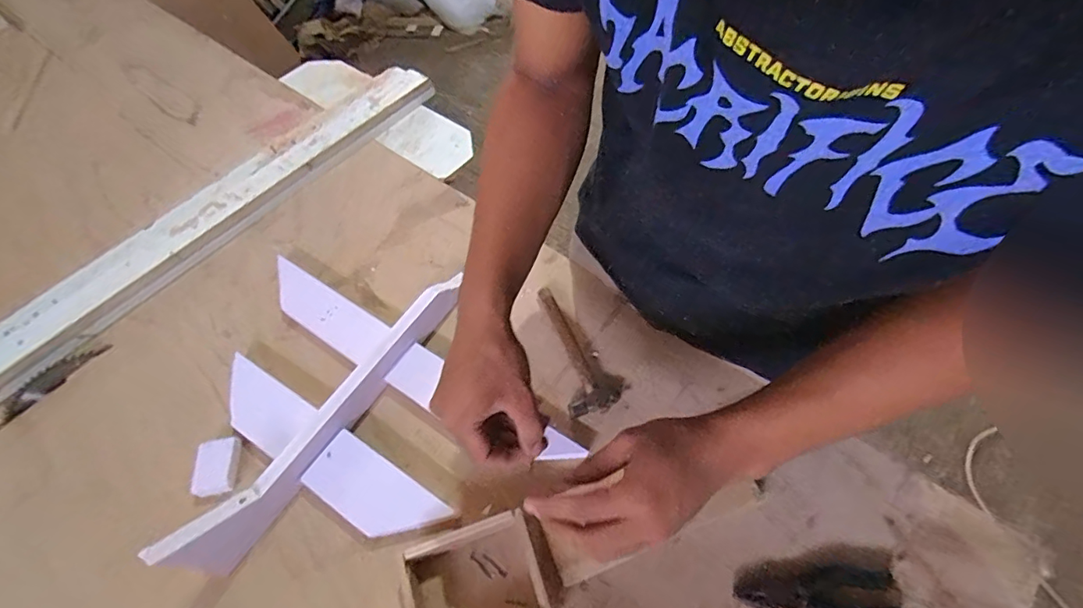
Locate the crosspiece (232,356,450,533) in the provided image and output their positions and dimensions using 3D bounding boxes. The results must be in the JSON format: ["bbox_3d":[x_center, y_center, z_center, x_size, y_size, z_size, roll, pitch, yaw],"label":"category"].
[{"bbox_3d":[-0.266,0.174,0.585,0.338,0.022,0.071,27,63,20],"label":"crosspiece"}]

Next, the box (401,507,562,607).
[{"bbox_3d":[-0.059,0.274,0.482,0.139,0.044,0.105,-20,58,-8],"label":"box"}]

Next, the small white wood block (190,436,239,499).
[{"bbox_3d":[-0.386,0.192,0.583,0.045,0.015,0.064,-8,57,0],"label":"small white wood block"}]

